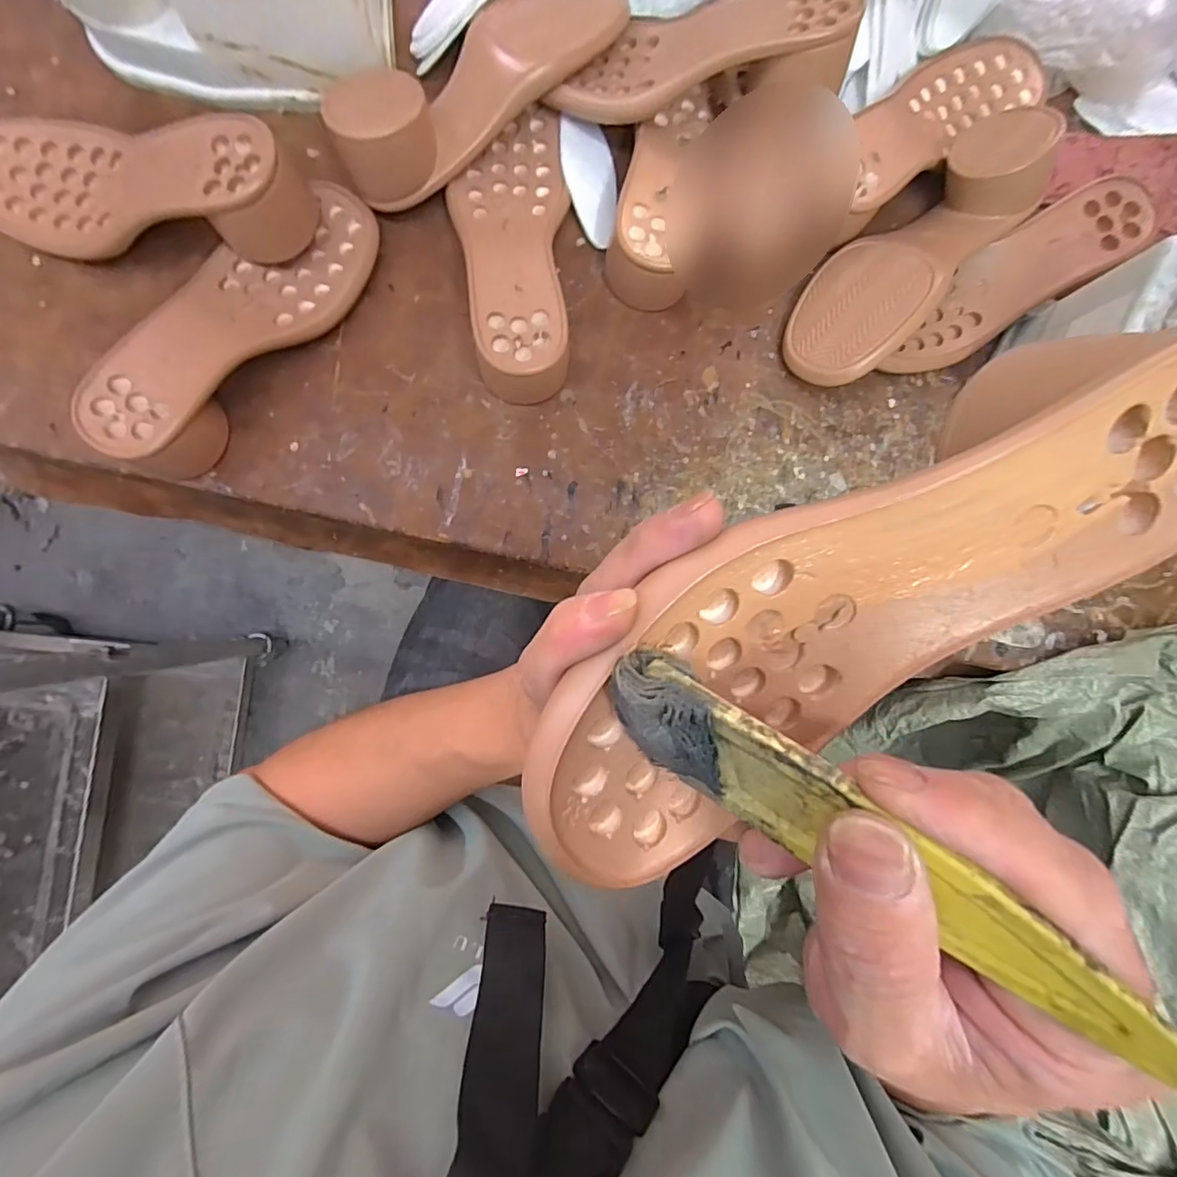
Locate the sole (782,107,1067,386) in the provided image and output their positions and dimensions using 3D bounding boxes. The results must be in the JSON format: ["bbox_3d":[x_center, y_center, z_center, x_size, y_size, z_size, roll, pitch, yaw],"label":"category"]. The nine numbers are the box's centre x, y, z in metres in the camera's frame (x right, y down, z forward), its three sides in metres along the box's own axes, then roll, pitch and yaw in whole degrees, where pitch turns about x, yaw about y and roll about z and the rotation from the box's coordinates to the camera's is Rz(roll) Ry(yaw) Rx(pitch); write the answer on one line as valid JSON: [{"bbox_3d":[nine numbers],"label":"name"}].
[{"bbox_3d":[0.236,-0.238,0.392,0.233,0.045,0.088,-49,59,1],"label":"sole"}]

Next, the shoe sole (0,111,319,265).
[{"bbox_3d":[-0.295,-0.267,0.342,0.233,0.062,0.091,4,88,-4],"label":"shoe sole"}]

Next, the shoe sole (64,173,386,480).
[{"bbox_3d":[-0.237,-0.182,0.355,0.080,0.046,0.226,39,86,-3],"label":"shoe sole"}]

